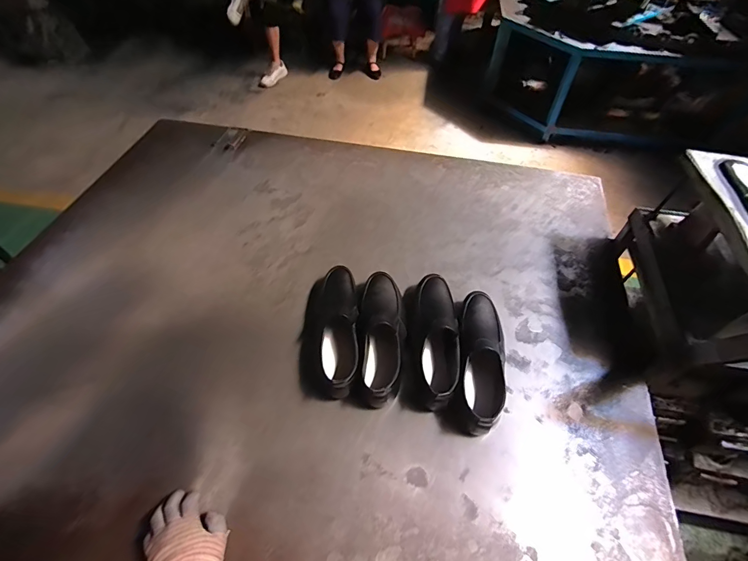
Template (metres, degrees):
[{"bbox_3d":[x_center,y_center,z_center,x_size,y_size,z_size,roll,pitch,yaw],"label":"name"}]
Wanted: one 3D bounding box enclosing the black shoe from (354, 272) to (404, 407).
[{"bbox_3d":[0.014,0.109,0.773,0.094,0.087,0.286,1,55,1],"label":"black shoe"}]

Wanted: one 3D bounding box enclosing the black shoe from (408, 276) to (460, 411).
[{"bbox_3d":[0.119,0.112,0.771,0.098,0.091,0.285,2,55,2],"label":"black shoe"}]

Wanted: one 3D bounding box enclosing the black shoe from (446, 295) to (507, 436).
[{"bbox_3d":[0.212,0.148,0.741,0.105,0.090,0.284,12,56,9],"label":"black shoe"}]

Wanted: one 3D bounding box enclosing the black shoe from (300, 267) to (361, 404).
[{"bbox_3d":[-0.093,0.099,0.779,0.120,0.082,0.284,-2,55,-1],"label":"black shoe"}]

